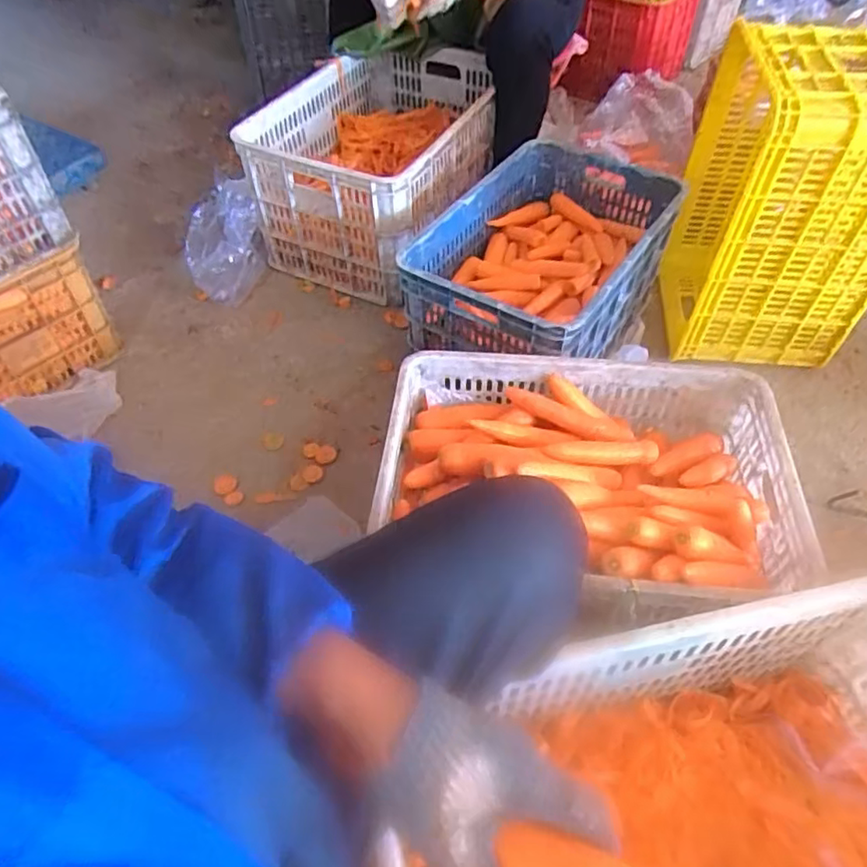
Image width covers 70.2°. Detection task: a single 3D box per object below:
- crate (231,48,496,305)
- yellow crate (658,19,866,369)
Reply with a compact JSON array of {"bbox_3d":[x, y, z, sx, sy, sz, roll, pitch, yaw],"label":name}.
[{"bbox_3d":[-0.107,-0.663,1.513,0.427,0.314,0.643,20,56,17],"label":"crate"},{"bbox_3d":[0.674,-0.442,1.198,0.302,0.526,0.384,4,52,6],"label":"yellow crate"}]

